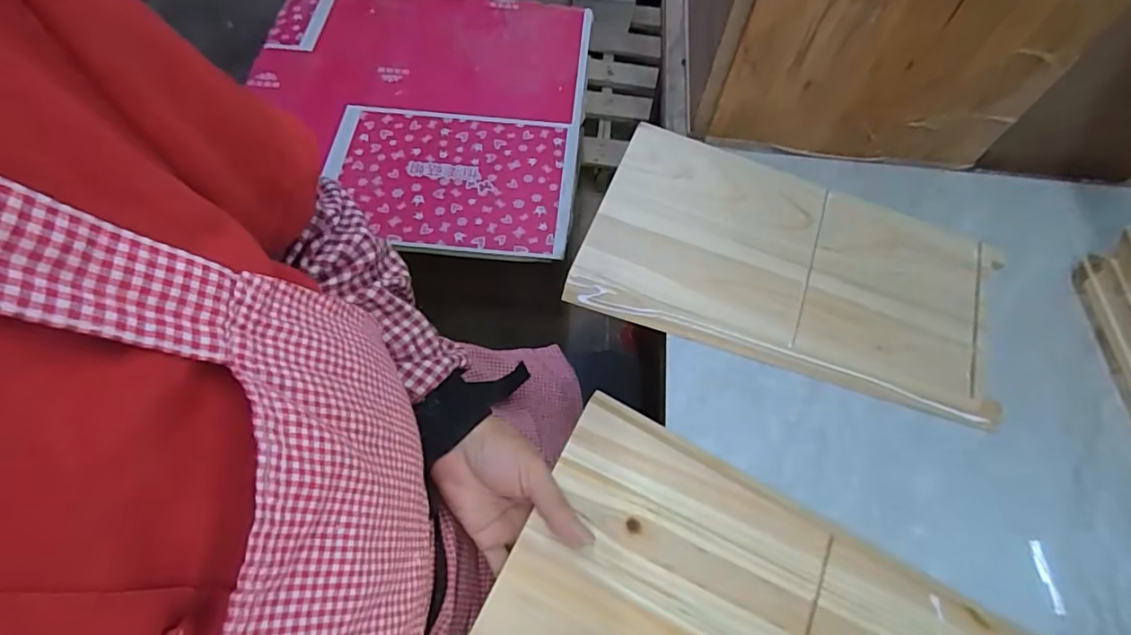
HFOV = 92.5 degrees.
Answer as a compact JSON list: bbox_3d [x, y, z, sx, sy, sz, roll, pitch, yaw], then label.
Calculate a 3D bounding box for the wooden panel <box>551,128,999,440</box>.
[{"bbox_3d":[0.204,-0.053,0.502,0.354,0.022,0.208,19,65,6],"label":"wooden panel"}]

